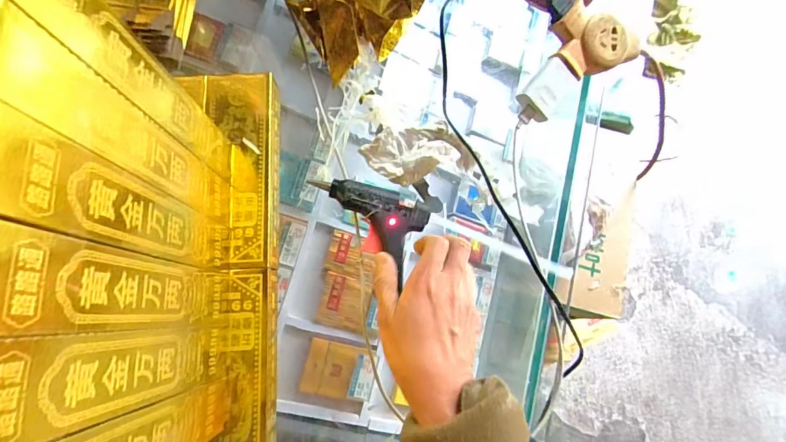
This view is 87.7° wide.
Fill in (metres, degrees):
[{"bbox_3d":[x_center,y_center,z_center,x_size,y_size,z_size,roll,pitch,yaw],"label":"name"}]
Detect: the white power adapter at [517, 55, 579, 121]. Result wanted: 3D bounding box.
[{"bbox_3d":[0.162,-0.137,0.429,0.037,0.022,0.060,43,79,8],"label":"white power adapter"}]

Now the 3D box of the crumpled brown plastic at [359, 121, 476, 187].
[{"bbox_3d":[0.026,-0.072,0.419,0.105,0.034,0.058,-17,78,-5],"label":"crumpled brown plastic"}]

